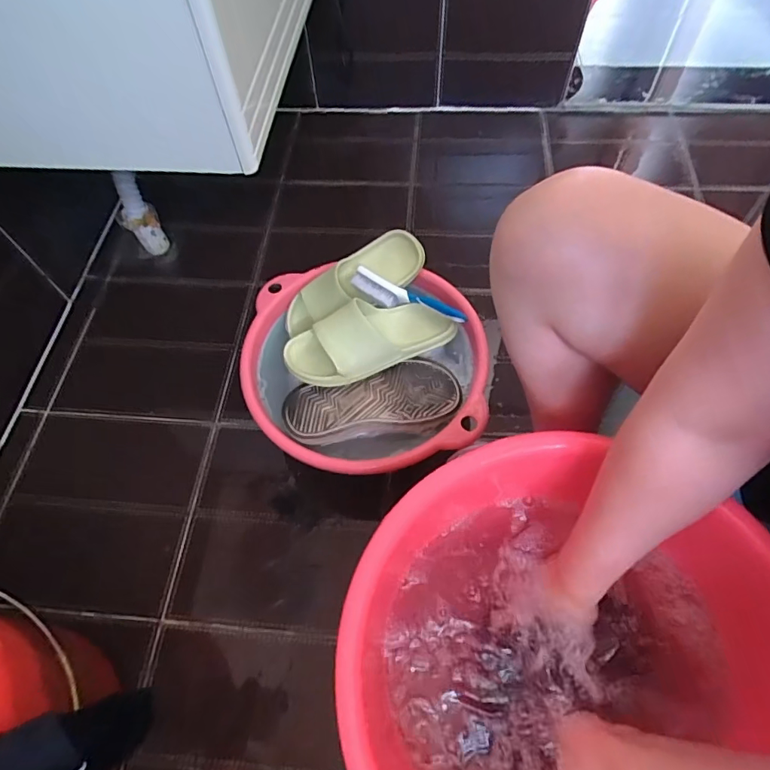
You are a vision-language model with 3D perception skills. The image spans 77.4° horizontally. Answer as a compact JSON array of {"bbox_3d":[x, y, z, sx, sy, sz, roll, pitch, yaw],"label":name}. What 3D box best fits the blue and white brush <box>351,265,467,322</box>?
[{"bbox_3d":[0.030,-0.126,0.710,0.180,0.024,0.031,28,65,17],"label":"blue and white brush"}]

